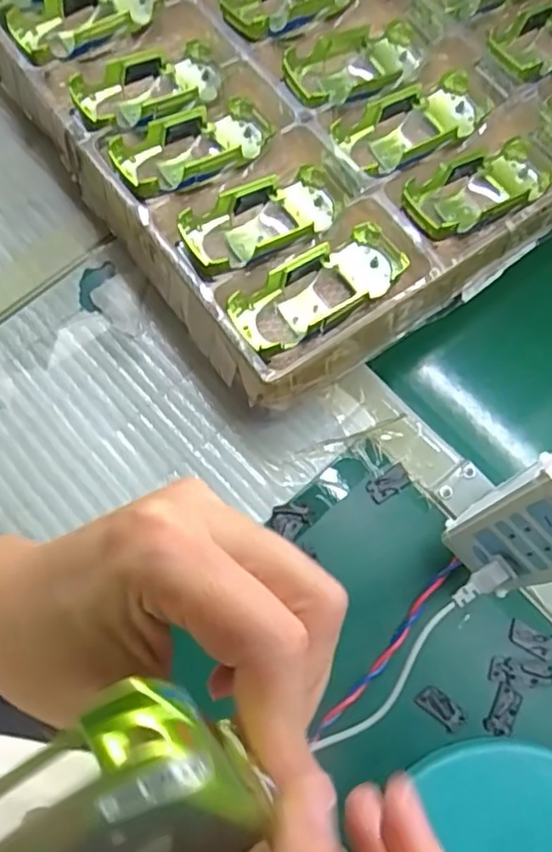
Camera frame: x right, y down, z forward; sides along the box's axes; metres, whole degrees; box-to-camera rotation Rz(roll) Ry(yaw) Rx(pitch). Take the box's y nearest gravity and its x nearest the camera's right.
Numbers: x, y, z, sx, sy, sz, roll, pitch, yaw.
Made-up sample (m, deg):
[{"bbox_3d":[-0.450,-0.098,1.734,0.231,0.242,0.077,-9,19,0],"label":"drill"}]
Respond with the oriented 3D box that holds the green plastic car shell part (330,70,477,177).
[{"bbox_3d":[0.108,-0.237,0.521,0.128,0.036,0.069,-31,75,-9],"label":"green plastic car shell part"}]

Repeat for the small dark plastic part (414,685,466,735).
[{"bbox_3d":[0.116,0.198,0.454,0.032,0.005,0.018,39,77,11],"label":"small dark plastic part"}]

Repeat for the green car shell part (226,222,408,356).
[{"bbox_3d":[0.031,-0.098,0.476,0.130,0.036,0.056,-31,75,-9],"label":"green car shell part"}]

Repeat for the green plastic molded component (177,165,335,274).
[{"bbox_3d":[-0.009,-0.152,0.490,0.126,0.038,0.063,-30,75,-9],"label":"green plastic molded component"}]

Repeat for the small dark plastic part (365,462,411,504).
[{"bbox_3d":[0.088,0.045,0.501,0.035,0.004,0.019,-30,75,-9],"label":"small dark plastic part"}]

